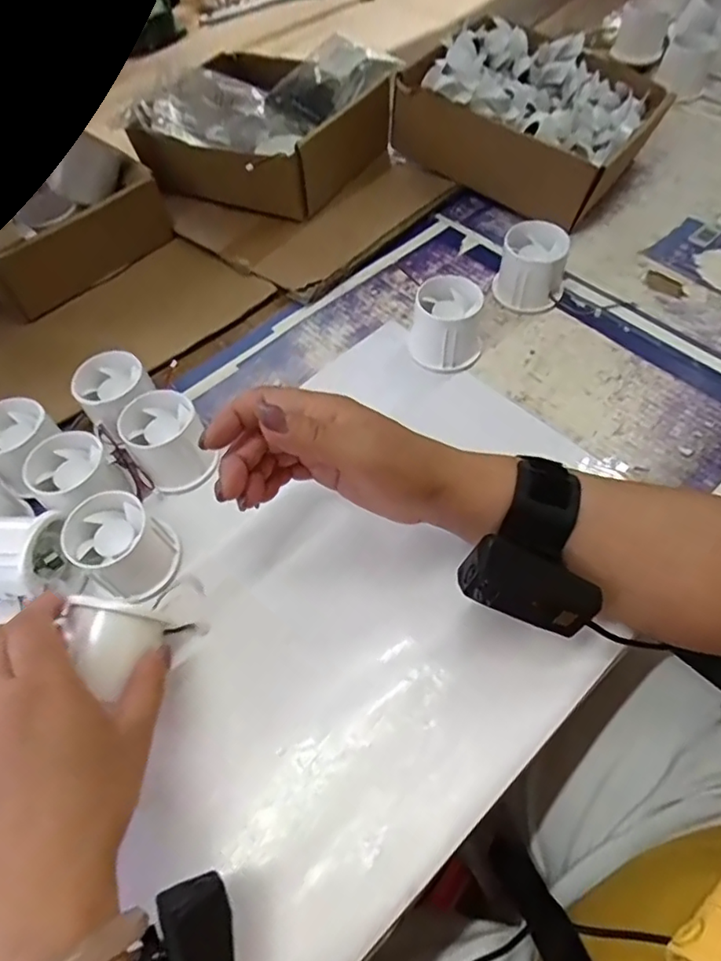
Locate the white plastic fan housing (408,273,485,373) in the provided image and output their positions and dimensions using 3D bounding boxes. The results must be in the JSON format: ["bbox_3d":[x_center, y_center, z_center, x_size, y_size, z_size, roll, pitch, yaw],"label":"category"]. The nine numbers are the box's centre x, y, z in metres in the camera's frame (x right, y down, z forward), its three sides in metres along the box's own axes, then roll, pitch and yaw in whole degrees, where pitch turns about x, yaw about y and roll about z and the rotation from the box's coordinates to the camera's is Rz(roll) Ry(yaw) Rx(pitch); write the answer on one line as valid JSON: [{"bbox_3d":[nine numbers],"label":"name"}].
[{"bbox_3d":[0.068,-0.121,0.445,0.051,0.049,0.055,11,59,10],"label":"white plastic fan housing"}]

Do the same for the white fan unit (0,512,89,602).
[{"bbox_3d":[-0.209,0.048,0.353,0.058,0.046,0.058,-6,58,0],"label":"white fan unit"}]

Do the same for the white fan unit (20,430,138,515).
[{"bbox_3d":[-0.190,-0.001,0.389,0.055,0.038,0.051,39,68,24],"label":"white fan unit"}]

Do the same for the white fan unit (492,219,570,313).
[{"bbox_3d":[0.142,-0.176,0.476,0.054,0.052,0.049,13,60,12],"label":"white fan unit"}]

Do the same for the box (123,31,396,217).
[{"bbox_3d":[-0.093,-0.369,0.597,0.199,0.084,0.197,22,62,16],"label":"box"}]

